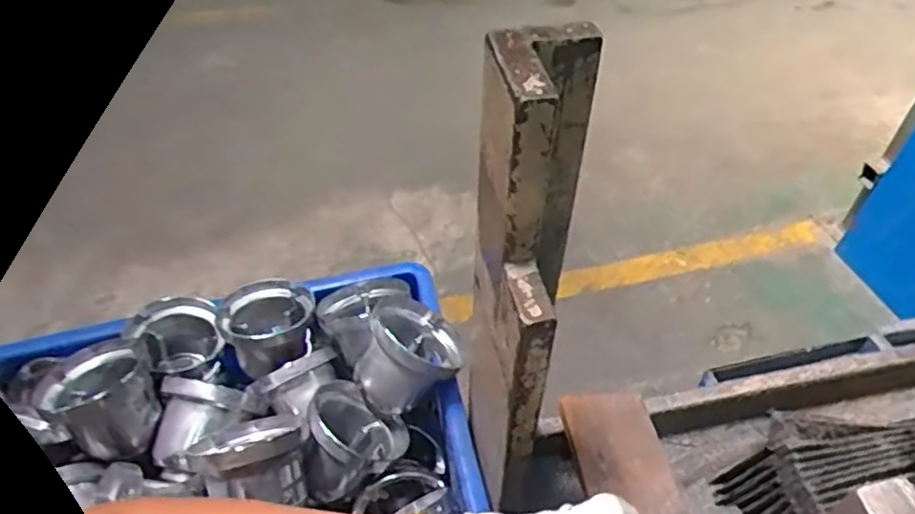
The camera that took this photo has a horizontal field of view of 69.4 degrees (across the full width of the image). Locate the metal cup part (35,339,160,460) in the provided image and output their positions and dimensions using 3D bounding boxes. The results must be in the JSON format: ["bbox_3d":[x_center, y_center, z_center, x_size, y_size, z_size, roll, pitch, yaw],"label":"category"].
[{"bbox_3d":[-0.300,0.123,0.567,0.086,0.069,0.098,-24,40,-14],"label":"metal cup part"}]

